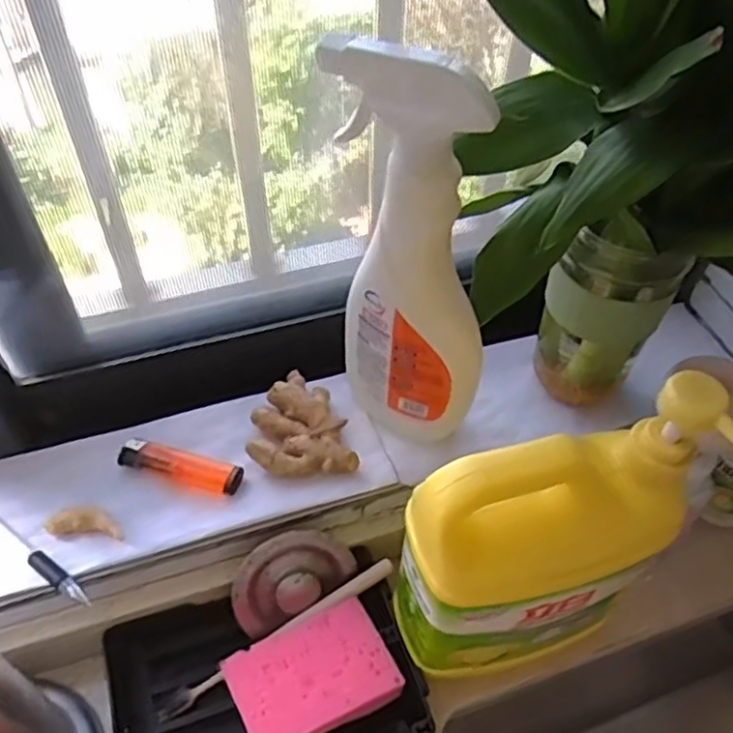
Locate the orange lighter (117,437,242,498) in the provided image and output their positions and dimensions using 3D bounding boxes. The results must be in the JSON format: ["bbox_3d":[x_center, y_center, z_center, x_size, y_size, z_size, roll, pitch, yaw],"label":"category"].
[{"bbox_3d":[-0.126,0.068,0.470,0.085,0.008,0.022,14,52,9],"label":"orange lighter"}]

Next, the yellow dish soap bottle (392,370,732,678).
[{"bbox_3d":[0.094,0.101,0.379,0.150,0.205,0.070,-12,52,-11],"label":"yellow dish soap bottle"}]

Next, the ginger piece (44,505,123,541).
[{"bbox_3d":[-0.177,0.099,0.438,0.047,0.009,0.018,4,51,1],"label":"ginger piece"}]

